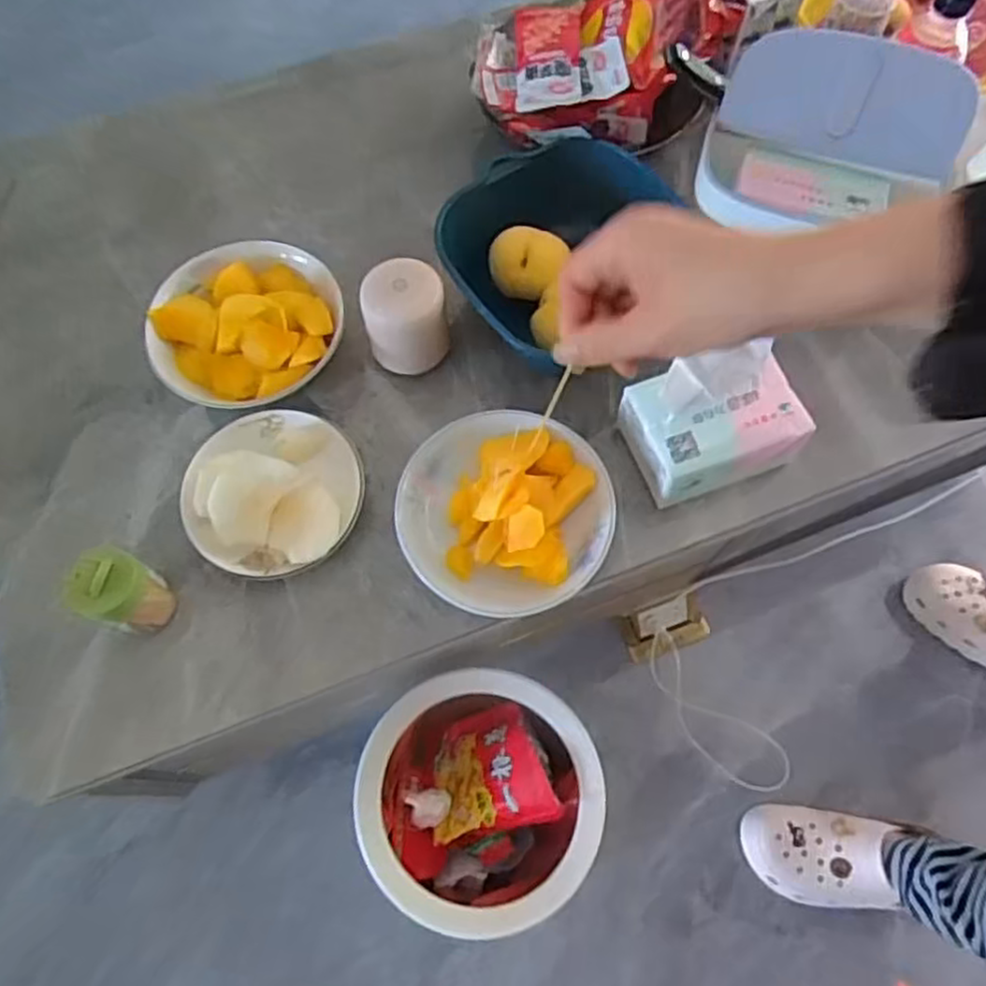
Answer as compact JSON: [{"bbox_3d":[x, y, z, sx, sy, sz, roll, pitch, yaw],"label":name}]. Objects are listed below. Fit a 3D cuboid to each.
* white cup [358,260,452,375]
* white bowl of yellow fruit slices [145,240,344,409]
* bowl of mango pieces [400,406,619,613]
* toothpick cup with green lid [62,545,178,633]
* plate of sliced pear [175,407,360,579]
[{"bbox_3d":[-0.078,-0.159,0.653,0.070,0.073,0.075,0,67,0],"label":"white cup"},{"bbox_3d":[-0.223,-0.152,0.662,0.169,0.061,0.156,0,67,0],"label":"white bowl of yellow fruit slices"},{"bbox_3d":[0.010,0.014,0.607,0.173,0.041,0.168,0,73,0],"label":"bowl of mango pieces"},{"bbox_3d":[-0.285,0.076,0.563,0.050,0.092,0.052,0,67,0],"label":"toothpick cup with green lid"},{"bbox_3d":[-0.184,-0.001,0.612,0.136,0.043,0.144,0,67,0],"label":"plate of sliced pear"}]

